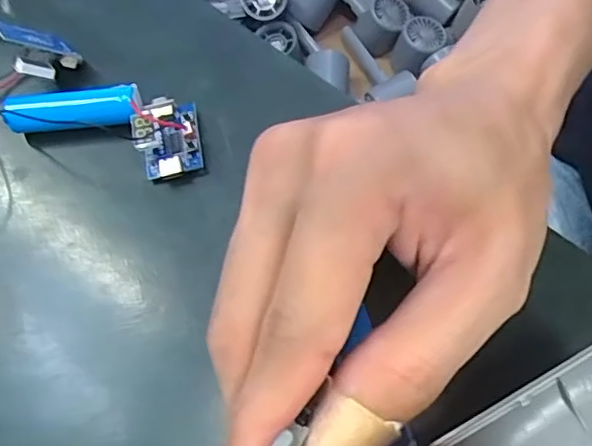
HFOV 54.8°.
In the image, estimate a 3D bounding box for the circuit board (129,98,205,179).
[{"bbox_3d":[-0.049,-0.034,0.219,0.025,0.007,0.031,-13,64,-2],"label":"circuit board"}]

